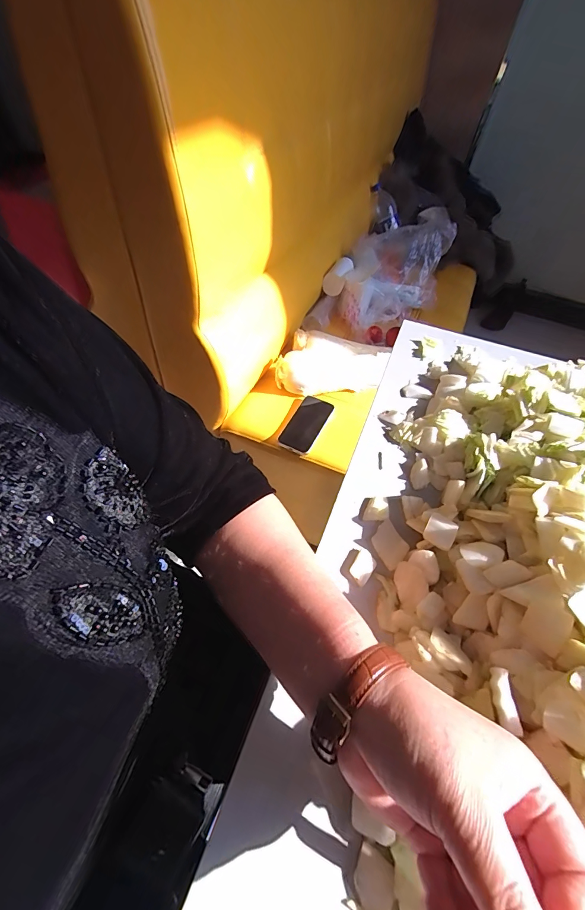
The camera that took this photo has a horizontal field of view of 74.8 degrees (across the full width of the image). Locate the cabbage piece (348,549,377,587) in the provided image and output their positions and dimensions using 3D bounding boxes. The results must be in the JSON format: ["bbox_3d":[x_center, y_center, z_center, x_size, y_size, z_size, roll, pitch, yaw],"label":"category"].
[{"bbox_3d":[0.060,0.095,0.326,0.017,0.004,0.029,29,55,17],"label":"cabbage piece"}]

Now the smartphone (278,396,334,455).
[{"bbox_3d":[0.033,-0.076,0.882,0.079,0.006,0.168,21,53,12],"label":"smartphone"}]

